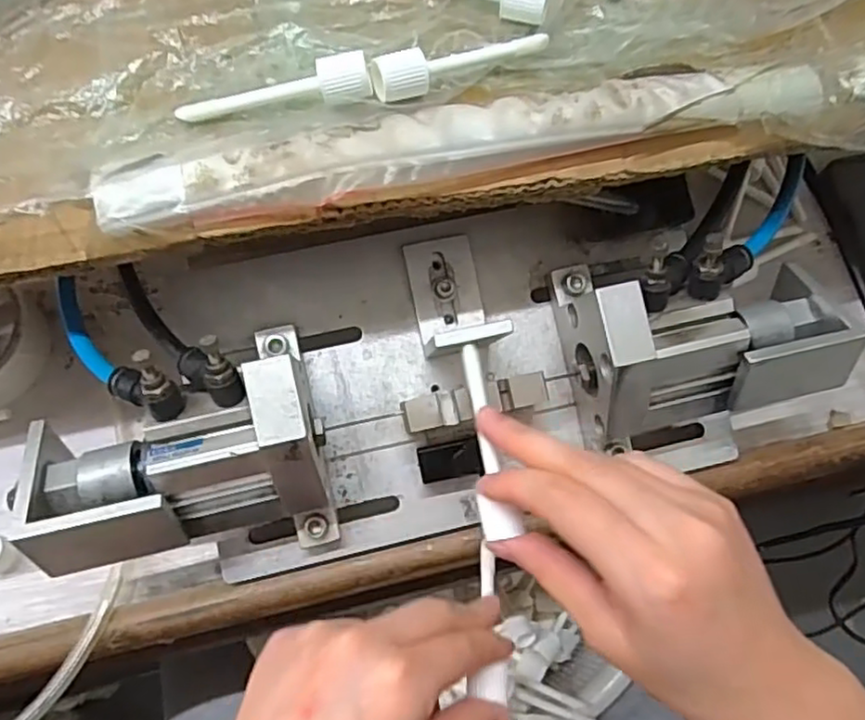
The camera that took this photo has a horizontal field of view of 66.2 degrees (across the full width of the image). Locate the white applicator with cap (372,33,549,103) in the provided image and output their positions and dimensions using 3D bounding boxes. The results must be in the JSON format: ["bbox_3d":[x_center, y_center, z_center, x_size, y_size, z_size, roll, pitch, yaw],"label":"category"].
[{"bbox_3d":[0.013,-0.129,0.283,0.081,0.016,0.013,-24,71,-11],"label":"white applicator with cap"}]

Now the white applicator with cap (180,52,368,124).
[{"bbox_3d":[-0.066,-0.111,0.276,0.081,0.013,0.014,-8,68,9],"label":"white applicator with cap"}]

